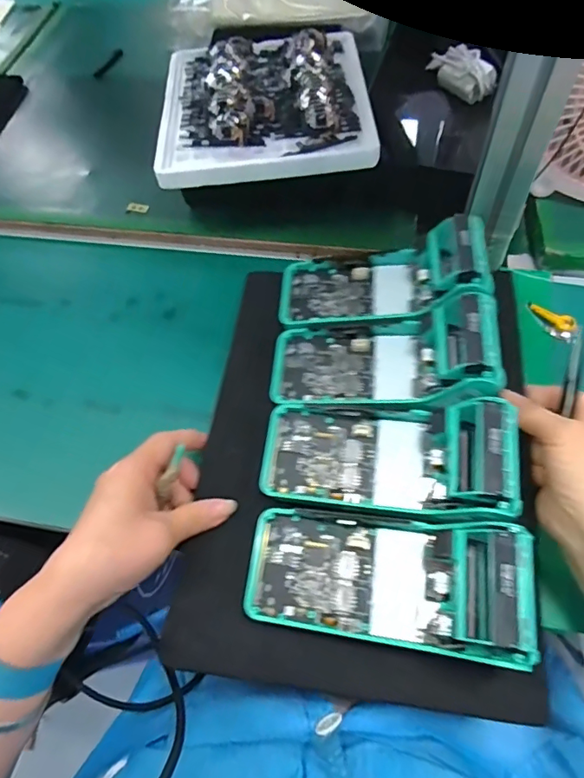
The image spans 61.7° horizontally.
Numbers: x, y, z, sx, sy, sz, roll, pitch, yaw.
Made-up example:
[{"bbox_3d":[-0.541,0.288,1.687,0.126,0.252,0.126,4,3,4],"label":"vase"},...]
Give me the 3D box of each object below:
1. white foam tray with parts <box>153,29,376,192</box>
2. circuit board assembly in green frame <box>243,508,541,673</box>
[{"bbox_3d":[-0.029,-0.296,0.496,0.202,0.027,0.219,-4,63,0],"label":"white foam tray with parts"},{"bbox_3d":[0.061,0.124,0.321,0.175,0.035,0.077,0,62,16],"label":"circuit board assembly in green frame"}]

